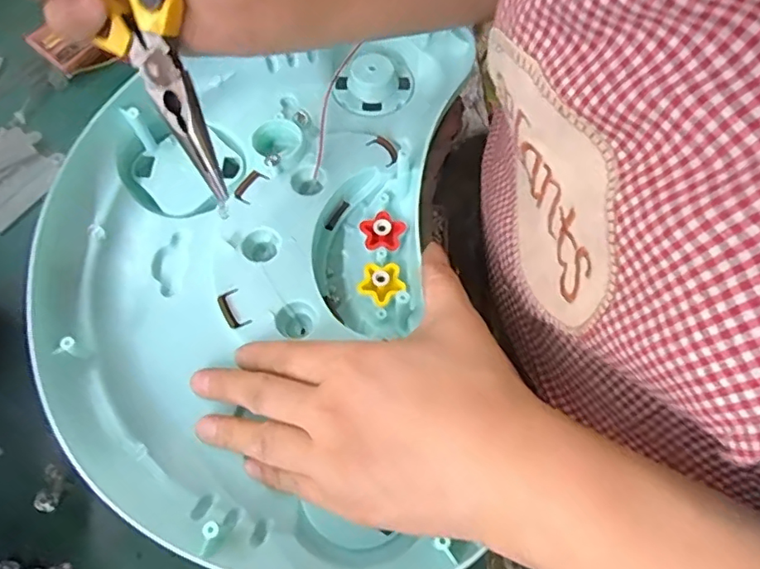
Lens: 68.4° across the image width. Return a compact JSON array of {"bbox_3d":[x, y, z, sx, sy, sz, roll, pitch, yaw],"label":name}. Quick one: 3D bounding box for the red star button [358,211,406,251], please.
[{"bbox_3d":[0.001,-0.033,0.330,0.026,0.011,0.026,1,65,4],"label":"red star button"}]

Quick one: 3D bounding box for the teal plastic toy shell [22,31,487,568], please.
[{"bbox_3d":[-0.064,-0.015,0.301,0.205,0.058,0.309,1,65,4],"label":"teal plastic toy shell"}]

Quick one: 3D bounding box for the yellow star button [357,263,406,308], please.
[{"bbox_3d":[0.001,-0.001,0.315,0.024,0.010,0.025,33,71,17],"label":"yellow star button"}]

